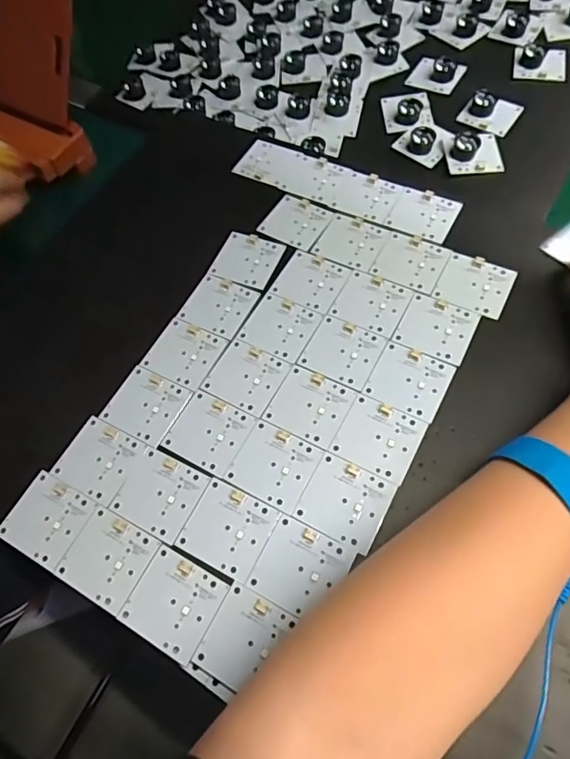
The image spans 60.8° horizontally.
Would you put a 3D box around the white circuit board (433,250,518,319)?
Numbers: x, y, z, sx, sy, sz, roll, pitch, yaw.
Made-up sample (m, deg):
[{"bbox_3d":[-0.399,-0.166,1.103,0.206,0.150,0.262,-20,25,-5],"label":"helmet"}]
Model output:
[{"bbox_3d":[0.132,-0.066,0.337,0.046,0.004,0.043,23,67,18],"label":"white circuit board"}]

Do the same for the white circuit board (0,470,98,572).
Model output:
[{"bbox_3d":[-0.141,0.083,0.289,0.046,0.007,0.043,21,67,17],"label":"white circuit board"}]

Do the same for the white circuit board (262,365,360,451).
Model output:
[{"bbox_3d":[0.016,0.016,0.307,0.047,0.004,0.043,25,68,18],"label":"white circuit board"}]

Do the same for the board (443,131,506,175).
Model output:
[{"bbox_3d":[0.168,-0.204,0.427,0.047,0.017,0.040,-6,62,3],"label":"board"}]

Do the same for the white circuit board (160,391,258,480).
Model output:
[{"bbox_3d":[-0.048,0.034,0.306,0.048,0.006,0.043,25,68,18],"label":"white circuit board"}]

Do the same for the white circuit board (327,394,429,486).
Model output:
[{"bbox_3d":[0.056,0.035,0.293,0.046,0.004,0.042,24,68,18],"label":"white circuit board"}]

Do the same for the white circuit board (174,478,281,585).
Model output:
[{"bbox_3d":[-0.033,0.085,0.278,0.046,0.005,0.043,23,67,17],"label":"white circuit board"}]

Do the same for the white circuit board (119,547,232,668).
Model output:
[{"bbox_3d":[-0.060,0.121,0.262,0.046,0.006,0.043,25,68,18],"label":"white circuit board"}]

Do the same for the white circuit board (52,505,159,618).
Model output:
[{"bbox_3d":[-0.101,0.100,0.274,0.046,0.004,0.042,25,68,18],"label":"white circuit board"}]

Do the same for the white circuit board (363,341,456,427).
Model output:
[{"bbox_3d":[0.079,0.000,0.308,0.046,0.004,0.043,25,68,18],"label":"white circuit board"}]

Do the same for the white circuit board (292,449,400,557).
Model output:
[{"bbox_3d":[0.034,0.069,0.277,0.046,0.004,0.043,24,68,18],"label":"white circuit board"}]

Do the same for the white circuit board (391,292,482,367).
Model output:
[{"bbox_3d":[0.101,-0.035,0.324,0.047,0.004,0.043,24,68,18],"label":"white circuit board"}]

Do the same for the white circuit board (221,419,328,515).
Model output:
[{"bbox_3d":[-0.007,0.051,0.290,0.046,0.004,0.043,24,68,18],"label":"white circuit board"}]

